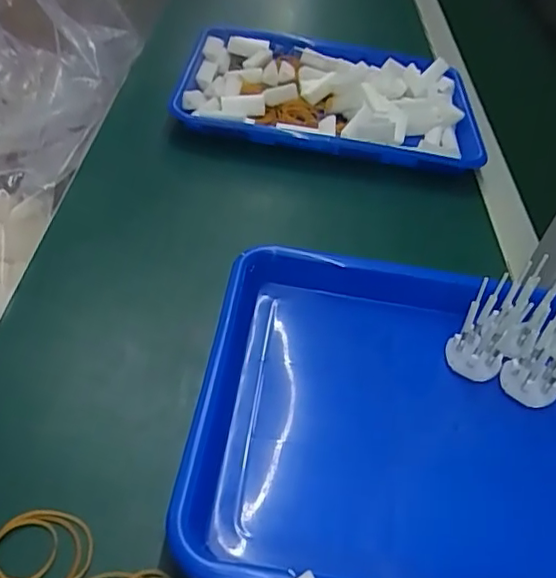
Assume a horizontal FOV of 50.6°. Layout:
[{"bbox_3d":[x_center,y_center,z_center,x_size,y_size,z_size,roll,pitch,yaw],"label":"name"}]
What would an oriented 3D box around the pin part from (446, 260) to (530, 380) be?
[{"bbox_3d":[0.142,0.023,0.398,0.035,0.082,0.030,24,17,19],"label":"pin part"}]

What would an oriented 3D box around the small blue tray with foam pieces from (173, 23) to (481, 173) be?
[{"bbox_3d":[0.058,-0.217,0.668,0.332,0.048,0.231,7,41,0],"label":"small blue tray with foam pieces"}]

